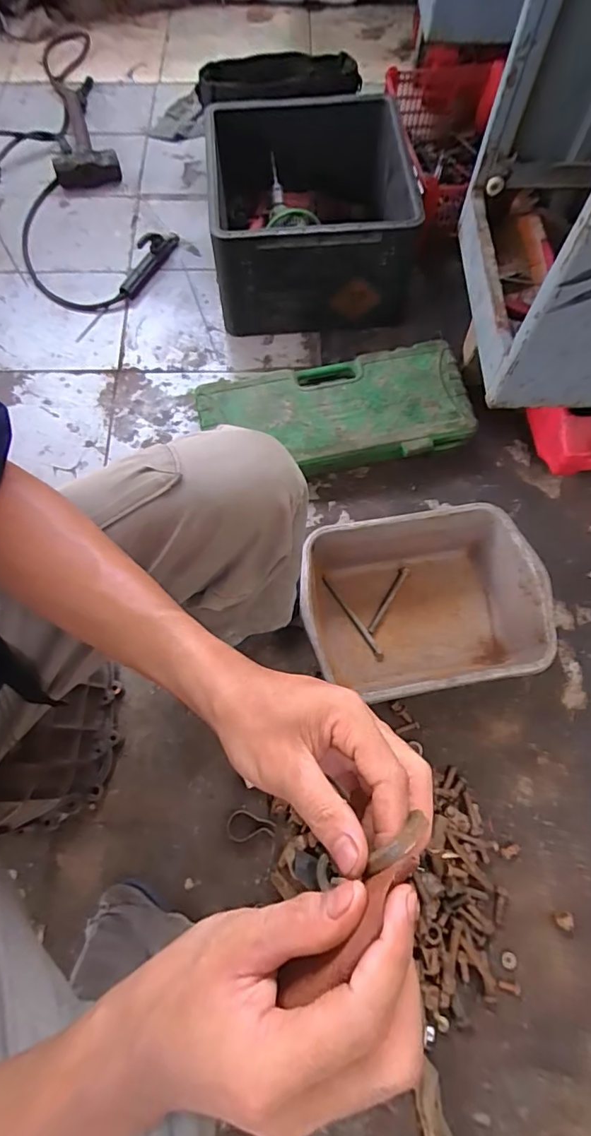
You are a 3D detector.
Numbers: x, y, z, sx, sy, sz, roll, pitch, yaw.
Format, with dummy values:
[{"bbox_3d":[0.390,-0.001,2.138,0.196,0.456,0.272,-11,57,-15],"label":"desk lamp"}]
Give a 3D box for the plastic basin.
[{"bbox_3d":[0.190,0.061,0.780,0.340,0.133,0.261,-10,68,-3],"label":"plastic basin"}]

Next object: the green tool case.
[{"bbox_3d":[0.072,-0.290,0.925,0.489,0.075,0.212,-7,69,-4],"label":"green tool case"}]

